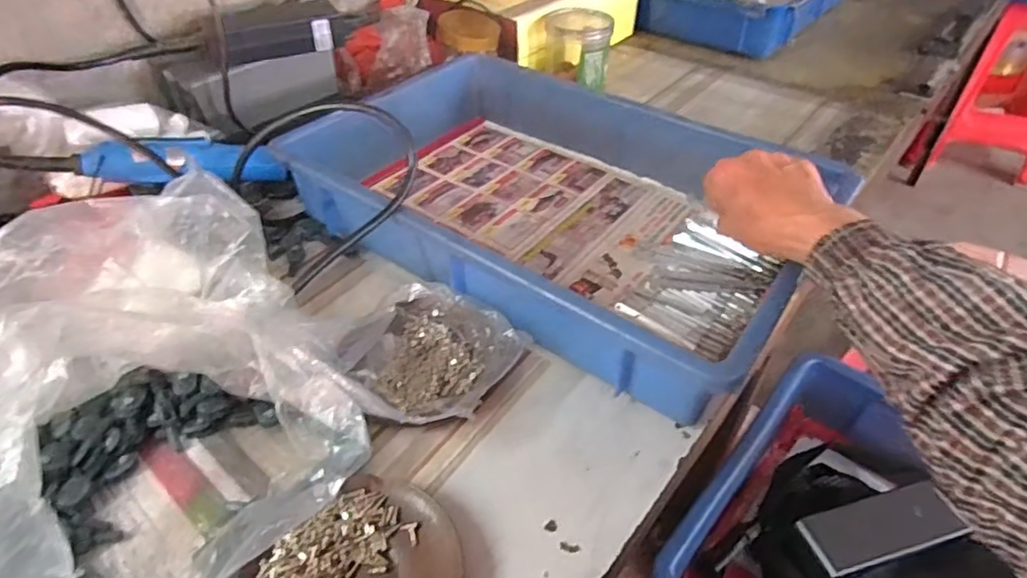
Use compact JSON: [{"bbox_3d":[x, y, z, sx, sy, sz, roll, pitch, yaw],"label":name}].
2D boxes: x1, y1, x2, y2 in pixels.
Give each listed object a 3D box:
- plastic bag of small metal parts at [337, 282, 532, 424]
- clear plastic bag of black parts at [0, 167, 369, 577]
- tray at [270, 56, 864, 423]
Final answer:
[{"bbox_3d":[-0.061,0.048,0.421,0.129,0.044,0.119,32,51,30],"label":"plastic bag of small metal parts"},{"bbox_3d":[-0.245,0.060,0.355,0.249,0.109,0.282,-27,49,-27],"label":"clear plastic bag of black parts"},{"bbox_3d":[0.028,-0.083,0.544,0.438,0.078,0.292,27,49,27],"label":"tray"}]

